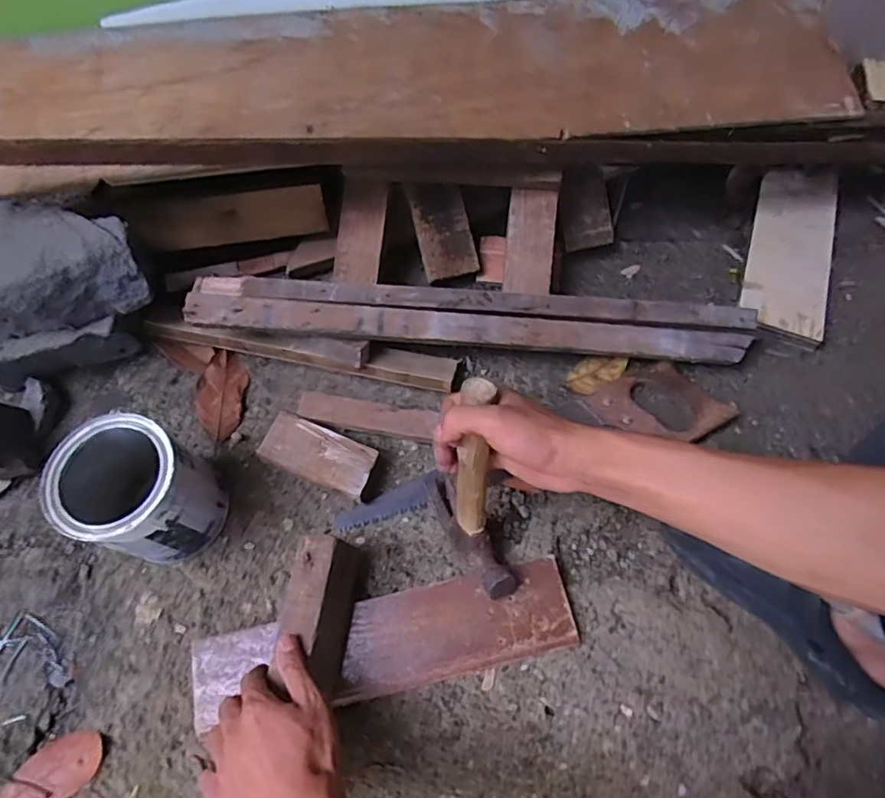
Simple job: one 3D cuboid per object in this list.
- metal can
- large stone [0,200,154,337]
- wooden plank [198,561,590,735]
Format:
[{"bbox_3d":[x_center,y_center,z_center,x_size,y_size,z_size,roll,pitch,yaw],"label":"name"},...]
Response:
[{"bbox_3d":[-0.277,0.089,0.537,0.113,0.131,0.105,0,66,1],"label":"metal can"},{"bbox_3d":[-0.402,-0.134,0.582,0.191,0.073,0.122,-4,66,-3],"label":"large stone"},{"bbox_3d":[-0.054,0.228,0.536,0.348,0.018,0.083,-12,66,-5],"label":"wooden plank"}]

